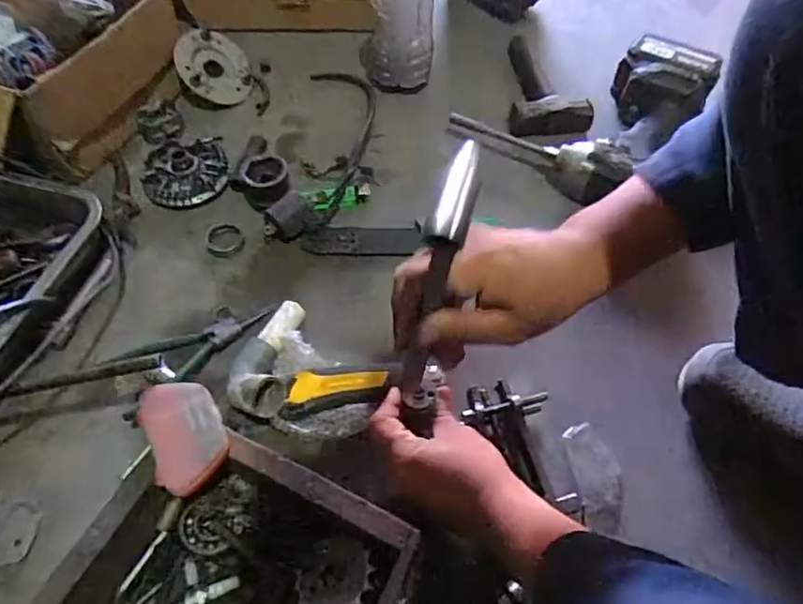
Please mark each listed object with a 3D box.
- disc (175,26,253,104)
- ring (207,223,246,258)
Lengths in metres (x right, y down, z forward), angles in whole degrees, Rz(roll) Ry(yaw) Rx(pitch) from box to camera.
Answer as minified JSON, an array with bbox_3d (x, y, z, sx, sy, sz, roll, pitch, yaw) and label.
[{"bbox_3d":[-0.252,-0.315,0.779,0.095,0.012,0.094,1,84,-31],"label":"disc"},{"bbox_3d":[-0.197,-0.069,0.648,0.040,0.005,0.047,-15,58,-9],"label":"ring"}]

